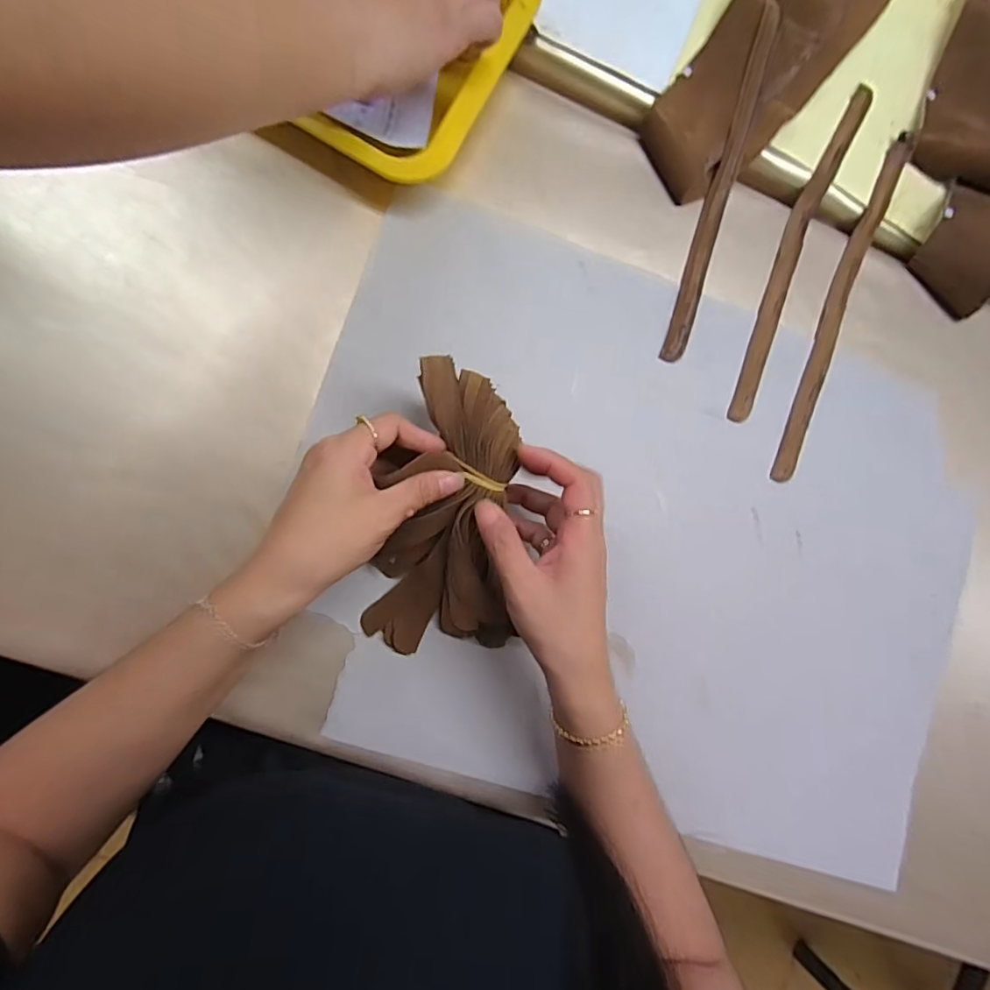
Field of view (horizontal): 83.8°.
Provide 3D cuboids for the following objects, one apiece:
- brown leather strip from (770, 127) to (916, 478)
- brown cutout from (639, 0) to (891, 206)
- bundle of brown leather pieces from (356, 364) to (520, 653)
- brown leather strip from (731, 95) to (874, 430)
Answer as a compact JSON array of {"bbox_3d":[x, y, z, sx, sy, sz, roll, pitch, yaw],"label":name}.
[{"bbox_3d":[0.288,-0.159,0.461,0.021,0.010,0.316,23,84,-6],"label":"brown leather strip"},{"bbox_3d":[0.250,-0.394,0.456,0.103,0.021,0.362,37,83,-5],"label":"brown cutout"},{"bbox_3d":[-0.029,0.017,0.357,0.102,0.039,0.192,8,108,-8],"label":"bundle of brown leather pieces"},{"bbox_3d":[0.250,-0.206,0.455,0.024,0.007,0.315,24,84,-6],"label":"brown leather strip"}]

